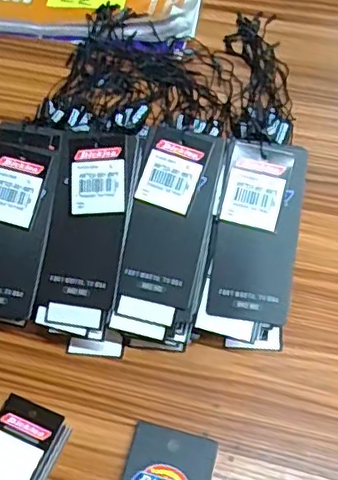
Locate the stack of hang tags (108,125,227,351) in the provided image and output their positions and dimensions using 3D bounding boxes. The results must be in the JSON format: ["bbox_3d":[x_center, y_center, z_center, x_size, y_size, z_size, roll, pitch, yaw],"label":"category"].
[{"bbox_3d":[0.001,0.000,0.376,0.049,0.027,0.138,10,88,9],"label":"stack of hang tags"}]

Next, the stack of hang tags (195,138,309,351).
[{"bbox_3d":[0.053,0.004,0.373,0.052,0.023,0.128,8,91,8],"label":"stack of hang tags"}]

